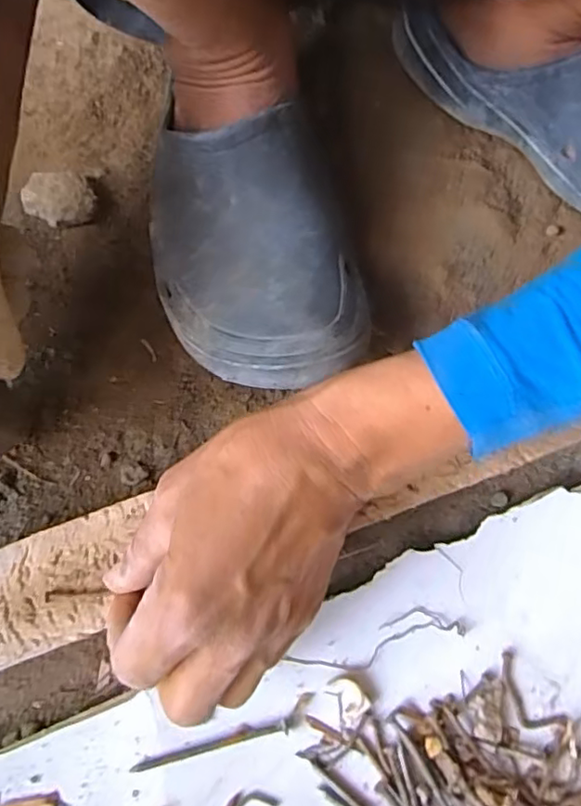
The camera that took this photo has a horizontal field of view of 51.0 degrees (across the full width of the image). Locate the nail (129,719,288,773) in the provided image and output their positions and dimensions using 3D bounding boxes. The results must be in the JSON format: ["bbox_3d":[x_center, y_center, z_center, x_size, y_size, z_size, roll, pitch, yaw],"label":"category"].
[{"bbox_3d":[-0.038,0.163,0.288,0.074,0.004,0.006,-14,72,-2],"label":"nail"}]

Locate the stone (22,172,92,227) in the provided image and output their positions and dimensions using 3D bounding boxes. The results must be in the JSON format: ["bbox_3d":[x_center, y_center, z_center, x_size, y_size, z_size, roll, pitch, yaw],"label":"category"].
[{"bbox_3d":[-0.150,-0.132,0.394,0.041,0.016,0.037,-14,73,-2],"label":"stone"}]

